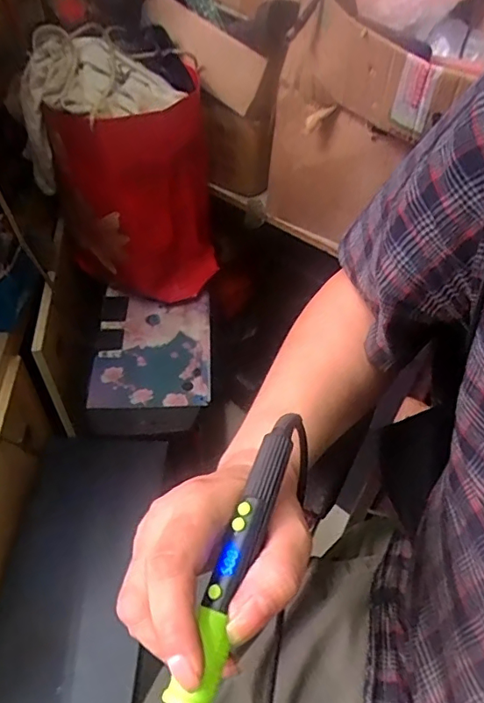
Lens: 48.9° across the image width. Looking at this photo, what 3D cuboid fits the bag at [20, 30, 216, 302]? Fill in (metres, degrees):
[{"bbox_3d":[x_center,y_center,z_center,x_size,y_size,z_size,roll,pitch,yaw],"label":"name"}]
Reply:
[{"bbox_3d":[-0.190,-0.281,0.895,0.235,0.396,0.221,-35,58,-29],"label":"bag"}]

